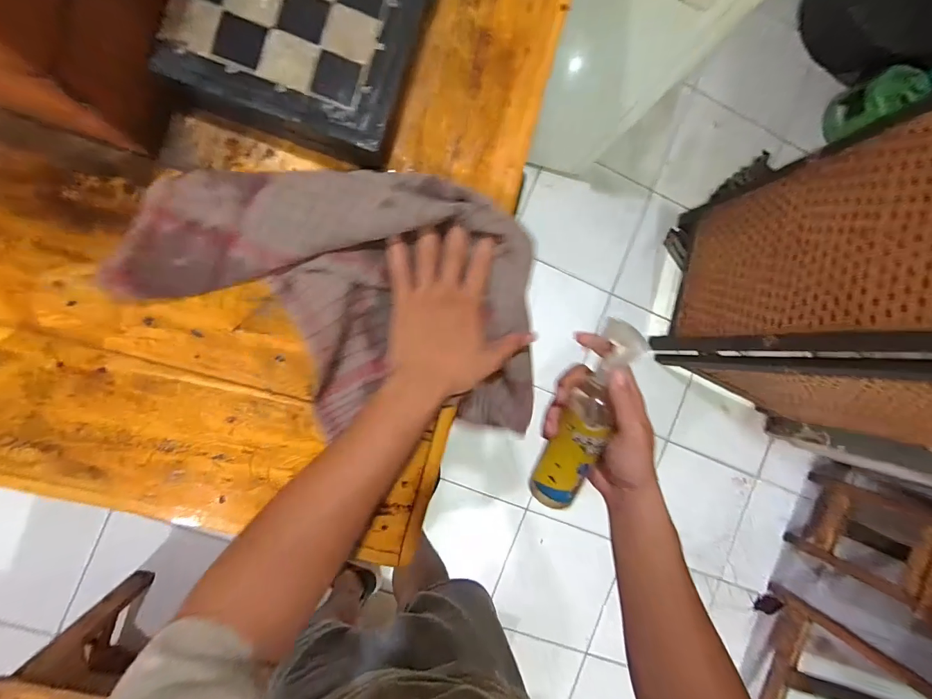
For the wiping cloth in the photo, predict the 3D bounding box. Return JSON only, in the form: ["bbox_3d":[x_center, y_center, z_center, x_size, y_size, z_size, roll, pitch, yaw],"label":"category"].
[{"bbox_3d":[-0.121,-0.049,0.402,0.366,0.122,0.225,4,91,-8],"label":"wiping cloth"}]

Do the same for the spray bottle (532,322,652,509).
[{"bbox_3d":[0.109,0.066,0.366,0.040,0.043,0.191,17,107,-8],"label":"spray bottle"}]

